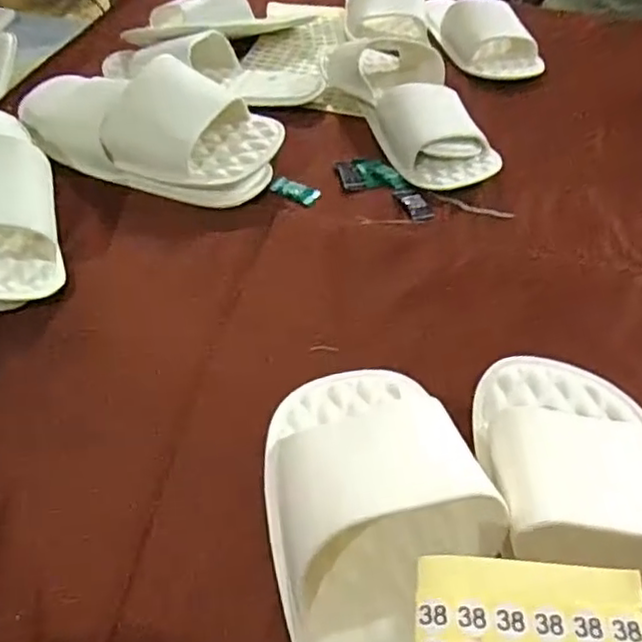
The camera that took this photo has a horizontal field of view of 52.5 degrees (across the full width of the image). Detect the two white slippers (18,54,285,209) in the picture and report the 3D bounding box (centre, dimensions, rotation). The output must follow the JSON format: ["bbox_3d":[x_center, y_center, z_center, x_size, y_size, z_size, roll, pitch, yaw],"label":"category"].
[{"bbox_3d":[-0.150,-0.179,0.575,0.229,0.089,0.097,20,47,16],"label":"two white slippers"}]

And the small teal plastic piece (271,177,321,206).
[{"bbox_3d":[-0.024,-0.118,0.586,0.046,0.004,0.023,23,48,18],"label":"small teal plastic piece"}]

